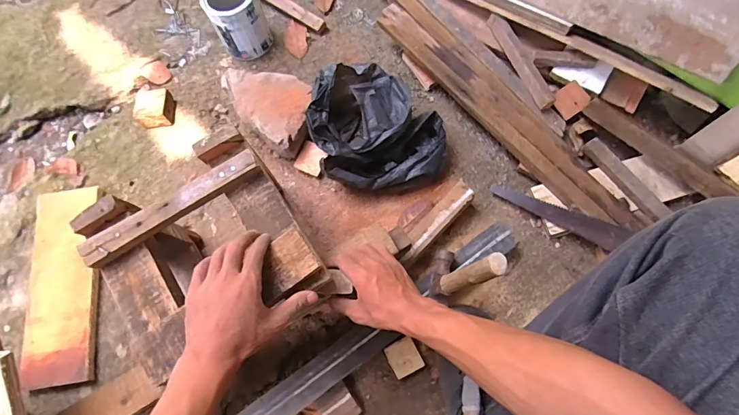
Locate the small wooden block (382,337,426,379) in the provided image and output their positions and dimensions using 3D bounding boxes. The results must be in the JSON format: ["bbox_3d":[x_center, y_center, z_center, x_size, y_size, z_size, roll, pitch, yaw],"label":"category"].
[{"bbox_3d":[0.058,0.255,0.685,0.051,0.036,0.055,-26,74,-7],"label":"small wooden block"}]

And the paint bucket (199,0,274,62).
[{"bbox_3d":[-0.274,-0.394,0.845,0.106,0.123,0.106,0,72,1],"label":"paint bucket"}]

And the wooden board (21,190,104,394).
[{"bbox_3d":[-0.551,0.133,0.727,0.116,0.029,0.349,-11,73,-2],"label":"wooden board"}]

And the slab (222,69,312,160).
[{"bbox_3d":[-0.191,-0.202,0.803,0.202,0.078,0.121,39,77,12],"label":"slab"}]

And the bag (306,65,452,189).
[{"bbox_3d":[0.014,-0.148,0.751,0.237,0.120,0.217,-8,72,-2],"label":"bag"}]

